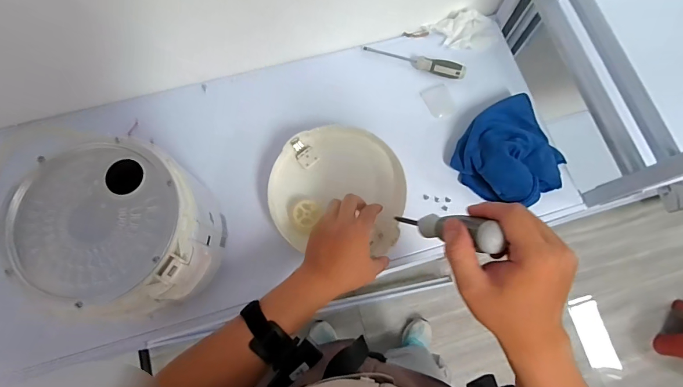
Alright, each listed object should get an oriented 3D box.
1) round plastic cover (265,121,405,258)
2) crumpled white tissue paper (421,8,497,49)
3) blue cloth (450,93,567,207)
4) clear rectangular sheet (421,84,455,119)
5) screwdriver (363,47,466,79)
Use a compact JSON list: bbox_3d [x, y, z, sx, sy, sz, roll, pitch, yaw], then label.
[{"bbox_3d":[-0.007,-0.010,0.573,0.199,0.029,0.186,0,74,-2],"label":"round plastic cover"},{"bbox_3d":[0.220,-0.299,0.678,0.138,0.039,0.072,6,74,0],"label":"crumpled white tissue paper"},{"bbox_3d":[0.279,-0.067,0.606,0.165,0.058,0.163,-32,77,-10],"label":"blue cloth"},{"bbox_3d":[0.173,-0.163,0.659,0.044,0.006,0.059,-23,76,-8],"label":"clear rectangular sheet"},{"bbox_3d":[0.131,-0.239,0.672,0.183,0.029,0.025,18,74,3],"label":"screwdriver"}]

